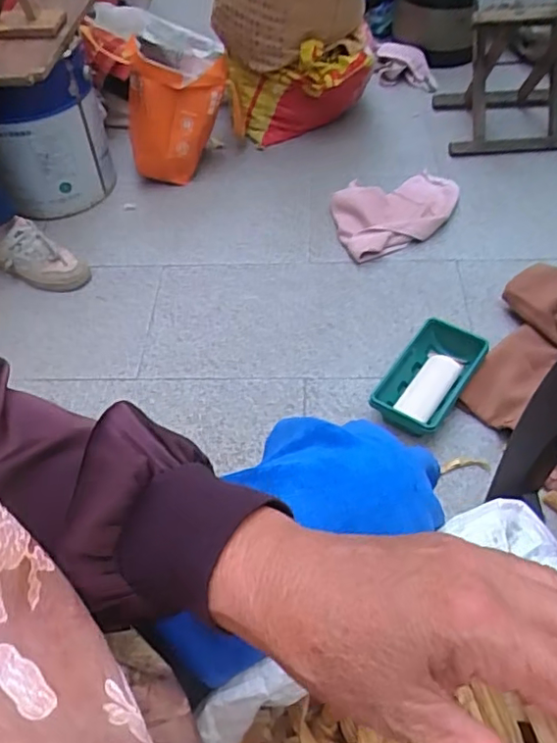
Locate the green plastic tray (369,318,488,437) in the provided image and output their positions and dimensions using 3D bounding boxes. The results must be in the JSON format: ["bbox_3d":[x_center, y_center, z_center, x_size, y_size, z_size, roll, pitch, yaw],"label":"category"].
[{"bbox_3d":[0.248,0.016,0.999,0.120,0.053,0.228,30,59,24],"label":"green plastic tray"}]

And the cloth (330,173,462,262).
[{"bbox_3d":[0.263,-0.356,1.299,0.317,0.046,0.199,-23,54,-14],"label":"cloth"}]

